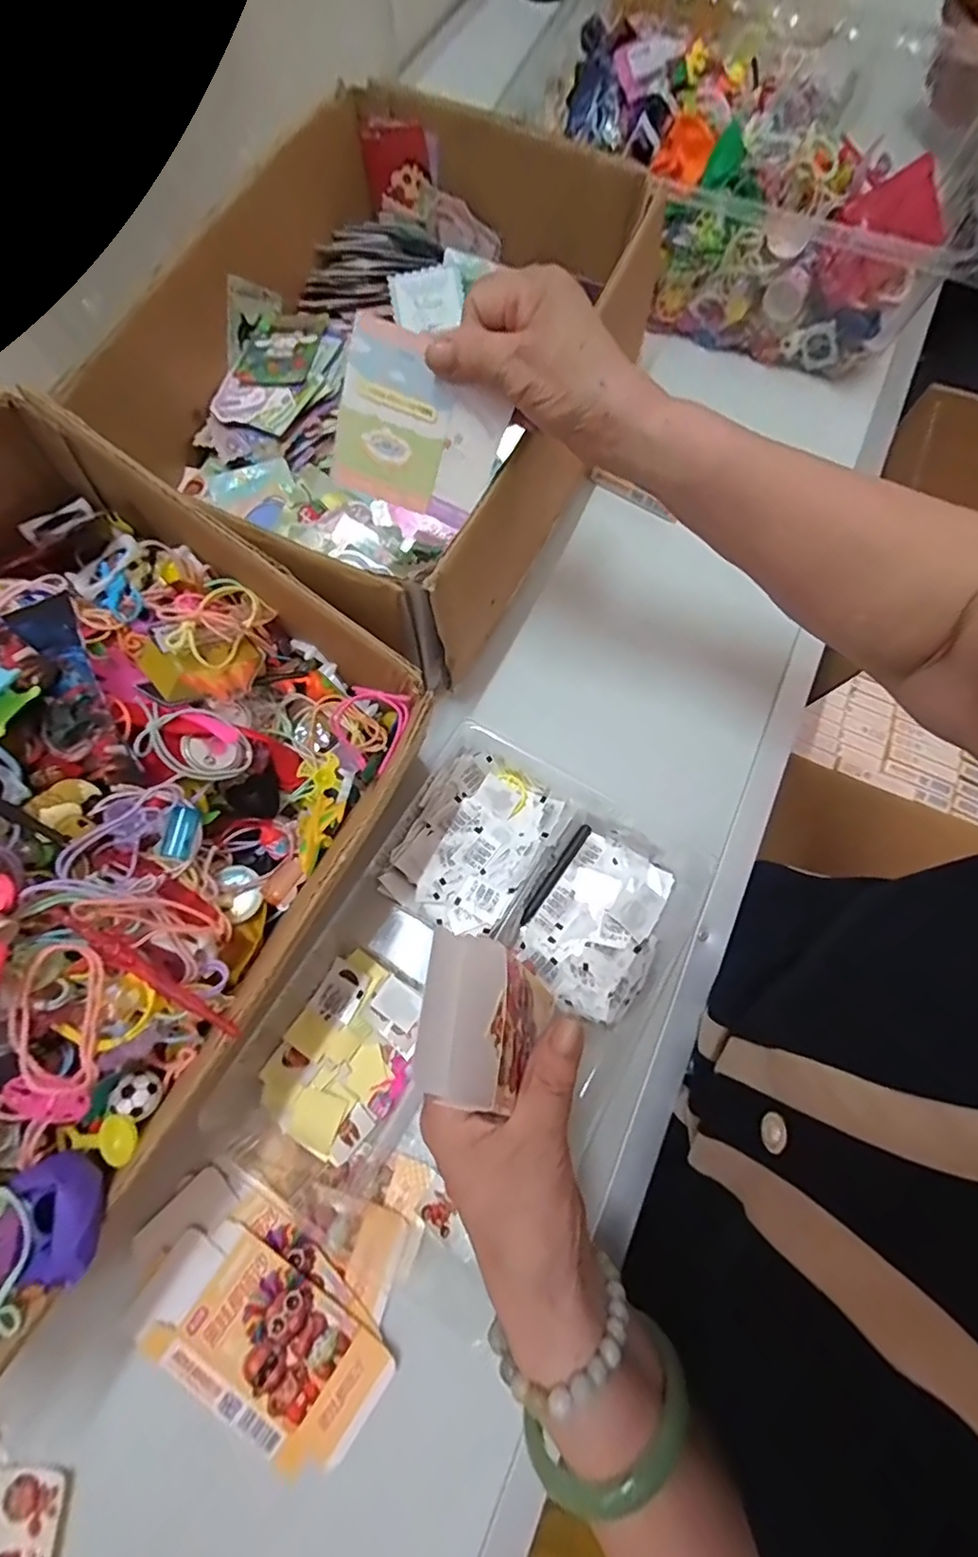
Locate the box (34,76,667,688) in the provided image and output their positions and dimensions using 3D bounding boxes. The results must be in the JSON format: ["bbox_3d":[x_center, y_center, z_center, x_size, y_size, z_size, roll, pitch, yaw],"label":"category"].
[{"bbox_3d":[-0.079,-0.330,0.462,0.337,0.140,0.422,28,74,7],"label":"box"}]

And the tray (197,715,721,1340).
[{"bbox_3d":[-0.011,0.144,0.375,0.212,0.047,0.327,30,74,8],"label":"tray"}]

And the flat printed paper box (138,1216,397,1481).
[{"bbox_3d":[-0.136,0.333,0.333,0.145,0.009,0.080,33,75,8],"label":"flat printed paper box"}]

